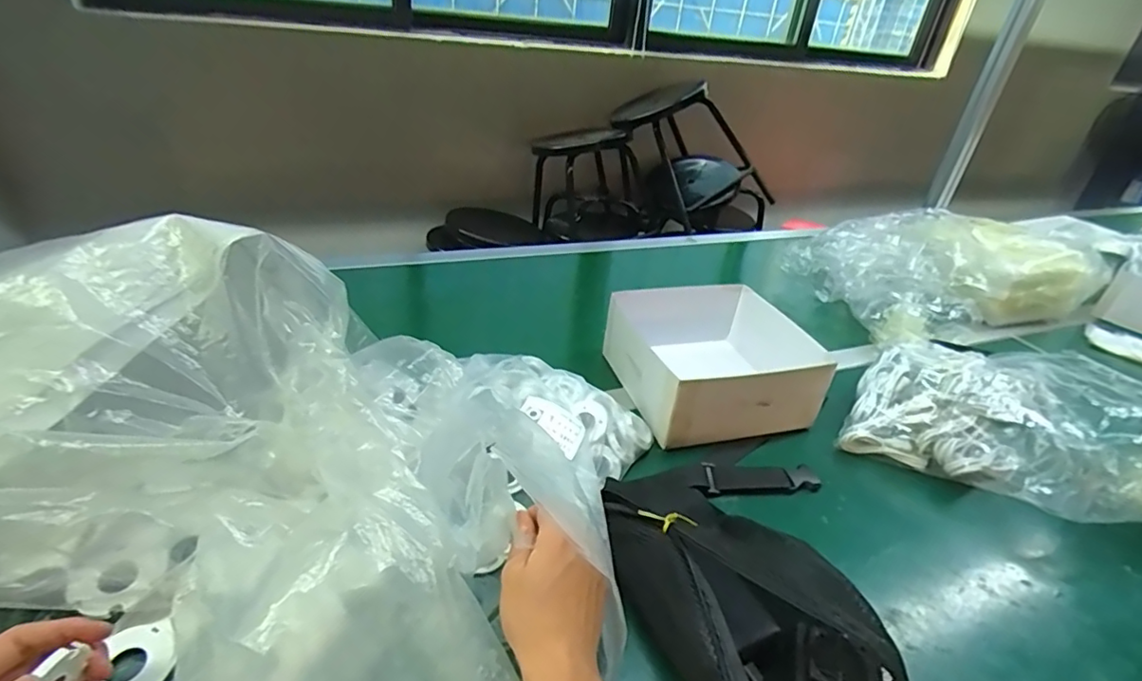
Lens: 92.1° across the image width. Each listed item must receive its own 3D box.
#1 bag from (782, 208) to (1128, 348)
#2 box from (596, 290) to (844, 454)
[{"bbox_3d":[0.684,-0.135,0.987,0.512,0.138,0.272,-7,34,-20],"label":"bag"},{"bbox_3d":[0.168,0.025,0.691,0.210,0.092,0.218,-4,33,-16],"label":"box"}]

